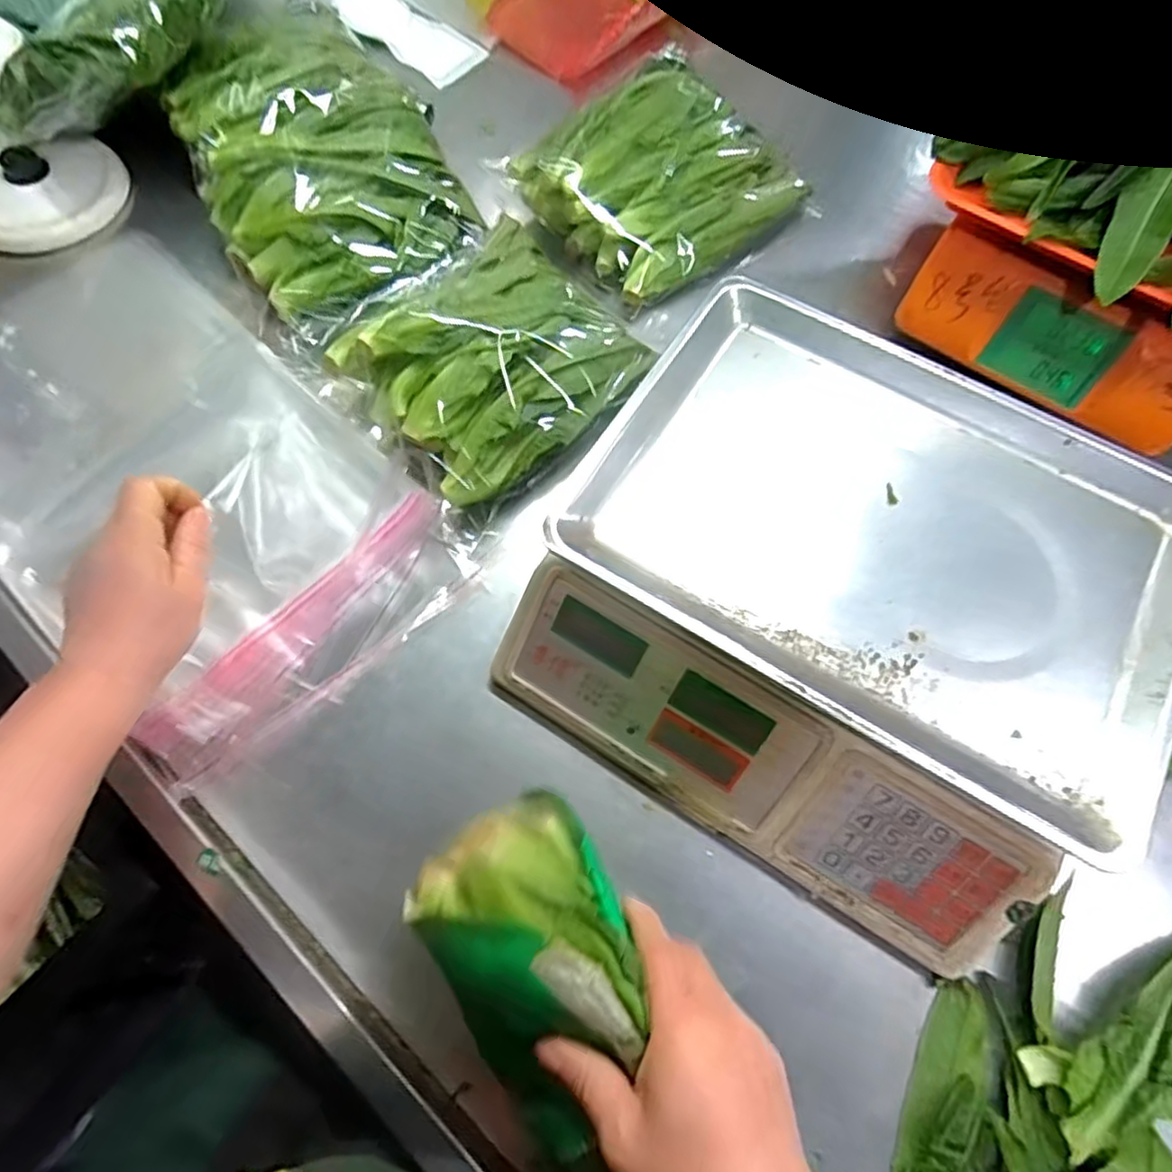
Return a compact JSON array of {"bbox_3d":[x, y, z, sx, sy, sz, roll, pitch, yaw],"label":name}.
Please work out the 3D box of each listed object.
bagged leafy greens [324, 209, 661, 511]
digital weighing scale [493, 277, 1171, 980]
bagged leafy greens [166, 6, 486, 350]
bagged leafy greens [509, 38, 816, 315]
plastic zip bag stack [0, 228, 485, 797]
[{"bbox_3d":[-0.072,-0.175,0.525,0.194,0.076,0.186,-42,74,-16],"label":"bagged leafy greens"},{"bbox_3d":[0.158,0.009,0.438,0.333,0.111,0.304,30,70,11],"label":"digital weighing scale"},{"bbox_3d":[-0.236,-0.380,0.610,0.204,0.071,0.367,-25,70,-11],"label":"bagged leafy greens"},{"bbox_3d":[0.067,-0.360,0.607,0.219,0.065,0.182,-37,73,-15],"label":"bagged leafy greens"},{"bbox_3d":[-0.323,-0.091,0.518,0.475,0.026,0.248,41,73,14],"label":"plastic zip bag stack"}]

